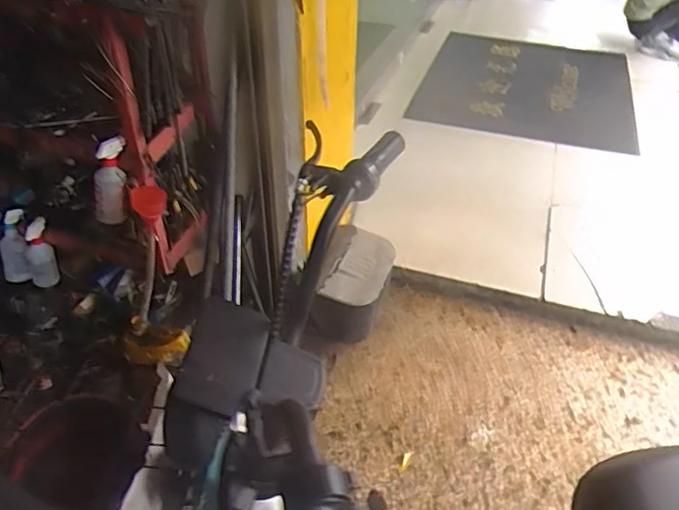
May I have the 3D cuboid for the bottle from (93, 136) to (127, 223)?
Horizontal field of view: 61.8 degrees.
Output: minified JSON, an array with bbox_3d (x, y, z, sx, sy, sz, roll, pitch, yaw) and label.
[{"bbox_3d":[-0.558,-0.174,1.377,0.072,0.230,0.057,-8,40,-34],"label":"bottle"}]

